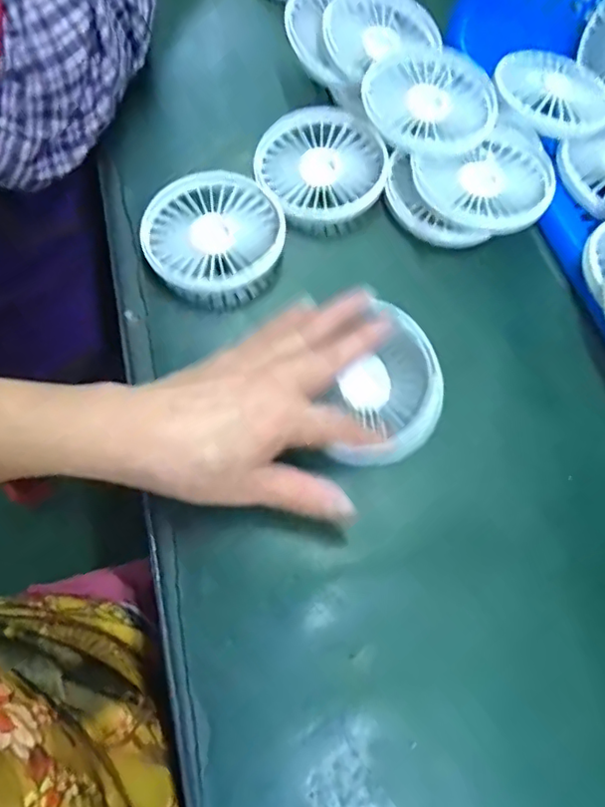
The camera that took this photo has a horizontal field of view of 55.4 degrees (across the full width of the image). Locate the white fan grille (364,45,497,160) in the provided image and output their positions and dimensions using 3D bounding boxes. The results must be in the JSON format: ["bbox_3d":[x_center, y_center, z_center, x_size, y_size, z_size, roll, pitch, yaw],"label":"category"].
[{"bbox_3d":[0.090,-0.208,0.393,0.088,0.014,0.088,1,65,-3],"label":"white fan grille"}]

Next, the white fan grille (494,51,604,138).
[{"bbox_3d":[0.181,-0.226,0.413,0.083,0.008,0.081,18,66,5],"label":"white fan grille"}]

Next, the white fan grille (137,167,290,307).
[{"bbox_3d":[-0.057,-0.107,0.371,0.085,0.023,0.090,1,65,-3],"label":"white fan grille"}]

